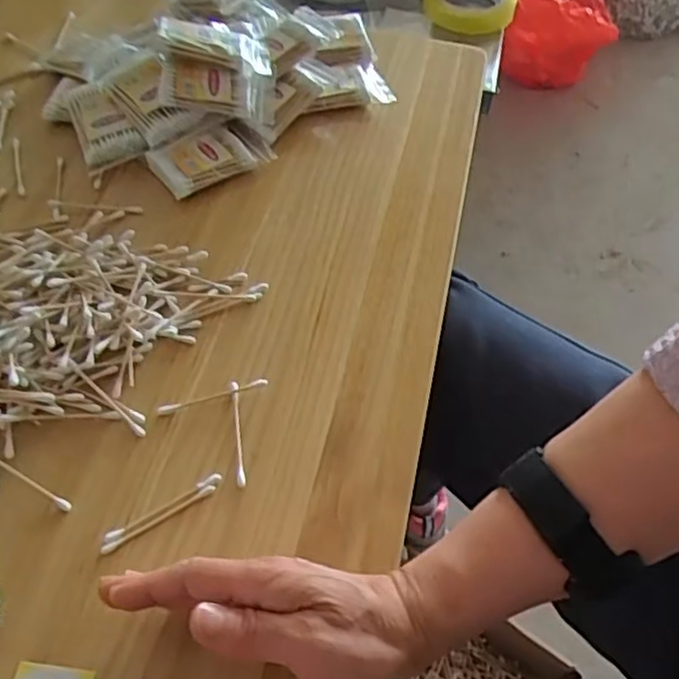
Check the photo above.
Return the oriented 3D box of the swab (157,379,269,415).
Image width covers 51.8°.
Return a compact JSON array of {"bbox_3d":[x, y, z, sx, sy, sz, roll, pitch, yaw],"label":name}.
[{"bbox_3d":[-0.082,0.037,0.458,0.072,0.004,0.006,-14,57,-13],"label":"swab"}]

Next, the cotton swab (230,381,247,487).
[{"bbox_3d":[-0.065,0.059,0.446,0.006,0.004,0.072,-5,56,-8],"label":"cotton swab"}]

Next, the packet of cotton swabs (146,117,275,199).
[{"bbox_3d":[-0.106,-0.154,0.585,0.093,0.021,0.052,-27,61,-21],"label":"packet of cotton swabs"}]

